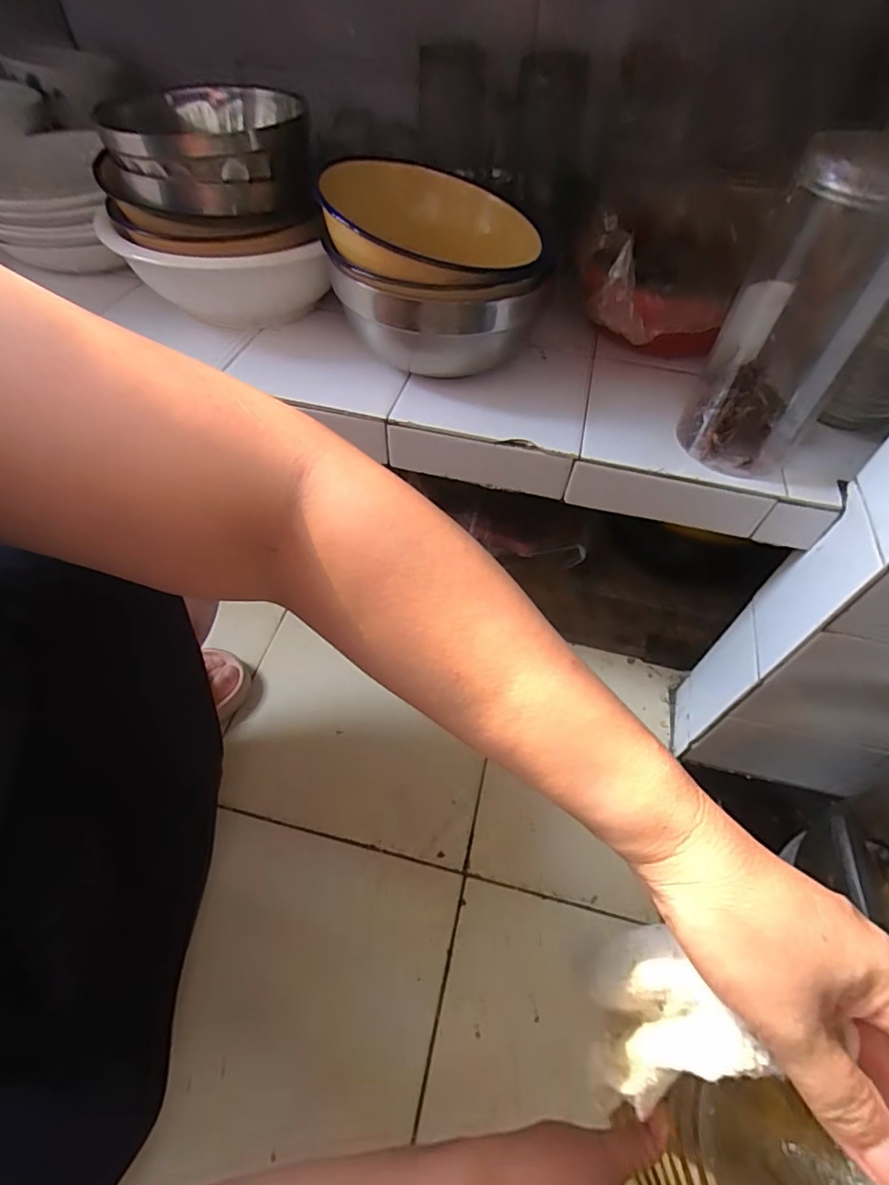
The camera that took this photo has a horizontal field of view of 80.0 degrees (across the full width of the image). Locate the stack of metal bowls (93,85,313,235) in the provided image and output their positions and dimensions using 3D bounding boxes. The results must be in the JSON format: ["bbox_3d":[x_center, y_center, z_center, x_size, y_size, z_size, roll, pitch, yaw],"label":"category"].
[{"bbox_3d":[-0.187,-0.349,0.422,0.161,0.059,0.146,-10,55,-9],"label":"stack of metal bowls"}]

